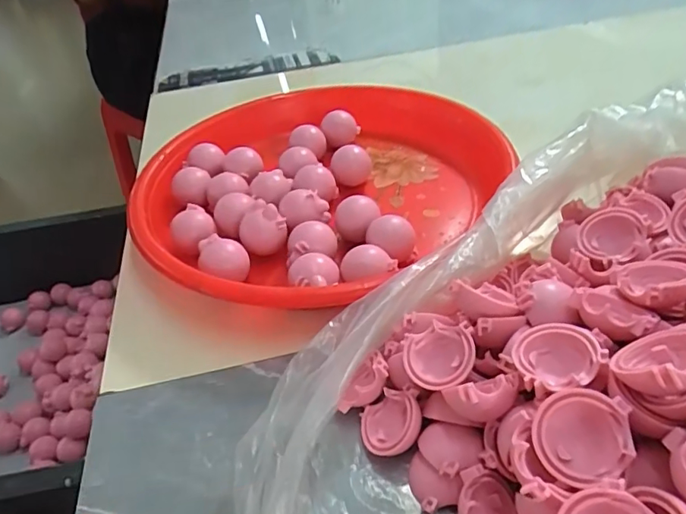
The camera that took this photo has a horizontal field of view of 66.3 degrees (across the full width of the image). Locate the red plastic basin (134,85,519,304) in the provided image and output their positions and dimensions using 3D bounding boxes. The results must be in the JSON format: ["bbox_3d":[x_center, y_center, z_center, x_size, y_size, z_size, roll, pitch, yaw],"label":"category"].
[{"bbox_3d":[-0.025,-0.054,0.378,0.216,0.044,0.253,22,48,29],"label":"red plastic basin"}]

